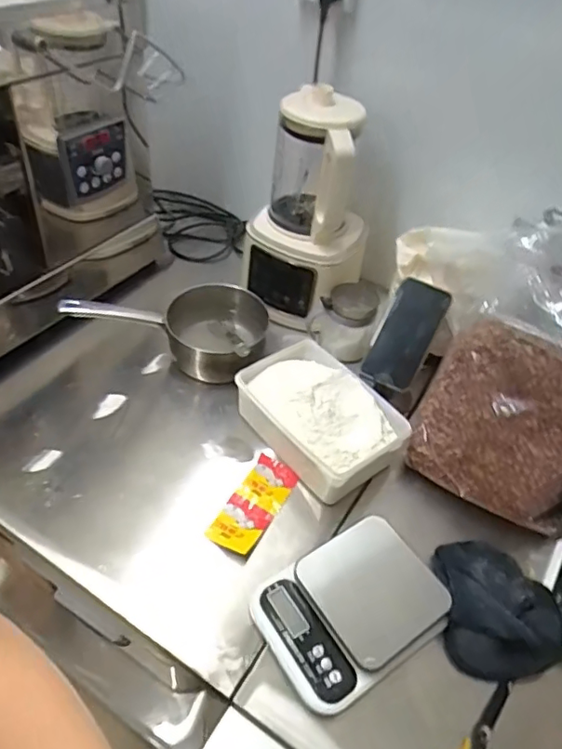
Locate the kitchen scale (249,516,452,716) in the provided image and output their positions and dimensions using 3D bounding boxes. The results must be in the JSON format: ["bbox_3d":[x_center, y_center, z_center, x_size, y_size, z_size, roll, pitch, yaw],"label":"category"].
[{"bbox_3d":[0.079,0.261,0.616,0.197,0.031,0.146,-22,52,-26],"label":"kitchen scale"}]

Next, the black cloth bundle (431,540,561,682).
[{"bbox_3d":[0.253,0.262,0.625,0.137,0.049,0.143,8,45,1],"label":"black cloth bundle"}]

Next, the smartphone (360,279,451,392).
[{"bbox_3d":[0.182,-0.057,0.807,0.074,0.155,0.015,27,8,13],"label":"smartphone"}]

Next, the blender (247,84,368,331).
[{"bbox_3d":[0.039,-0.253,0.885,0.184,0.312,0.177,20,46,12],"label":"blender"}]

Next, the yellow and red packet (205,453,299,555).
[{"bbox_3d":[-0.034,0.166,0.714,0.059,0.018,0.140,26,48,17],"label":"yellow and red packet"}]

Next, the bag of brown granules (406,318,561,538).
[{"bbox_3d":[0.287,0.070,0.697,0.232,0.237,0.047,40,24,21],"label":"bag of brown granules"}]

